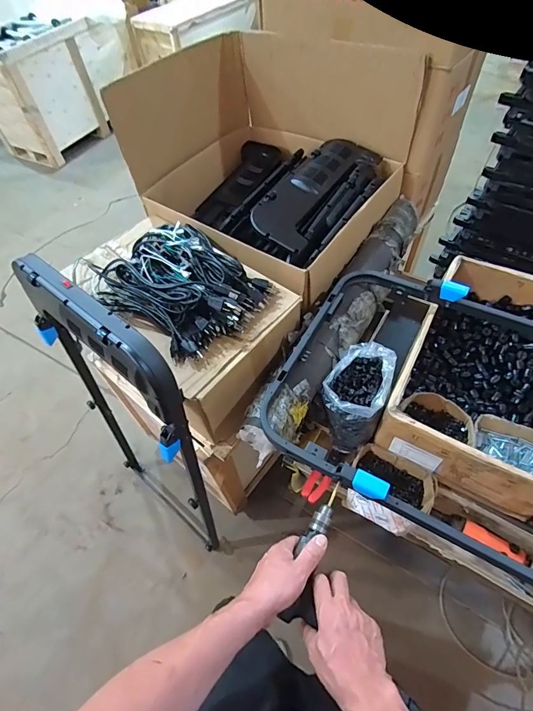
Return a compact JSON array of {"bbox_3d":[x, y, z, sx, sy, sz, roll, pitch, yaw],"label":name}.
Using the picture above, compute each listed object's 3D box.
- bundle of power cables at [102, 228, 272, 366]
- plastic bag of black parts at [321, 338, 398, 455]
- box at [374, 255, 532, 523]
[{"bbox_3d":[-0.206,-0.178,0.843,0.378,0.100,0.304,35,65,25],"label":"bundle of power cables"},{"bbox_3d":[0.213,0.092,0.859,0.130,0.164,0.190,31,63,23],"label":"plastic bag of black parts"},{"bbox_3d":[0.525,0.033,0.870,0.348,0.163,0.545,23,60,20],"label":"box"}]

